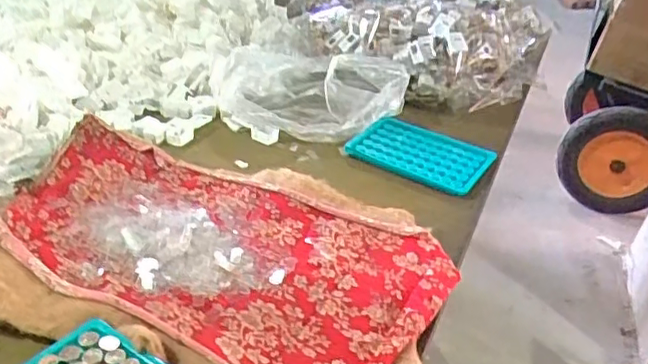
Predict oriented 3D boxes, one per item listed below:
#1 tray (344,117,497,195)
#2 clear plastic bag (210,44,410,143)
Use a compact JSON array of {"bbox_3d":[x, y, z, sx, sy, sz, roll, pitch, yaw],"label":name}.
[{"bbox_3d":[0.095,-0.030,0.606,0.132,0.014,0.085,22,35,24],"label":"tray"},{"bbox_3d":[-0.017,-0.103,0.651,0.209,0.048,0.127,7,32,1],"label":"clear plastic bag"}]

